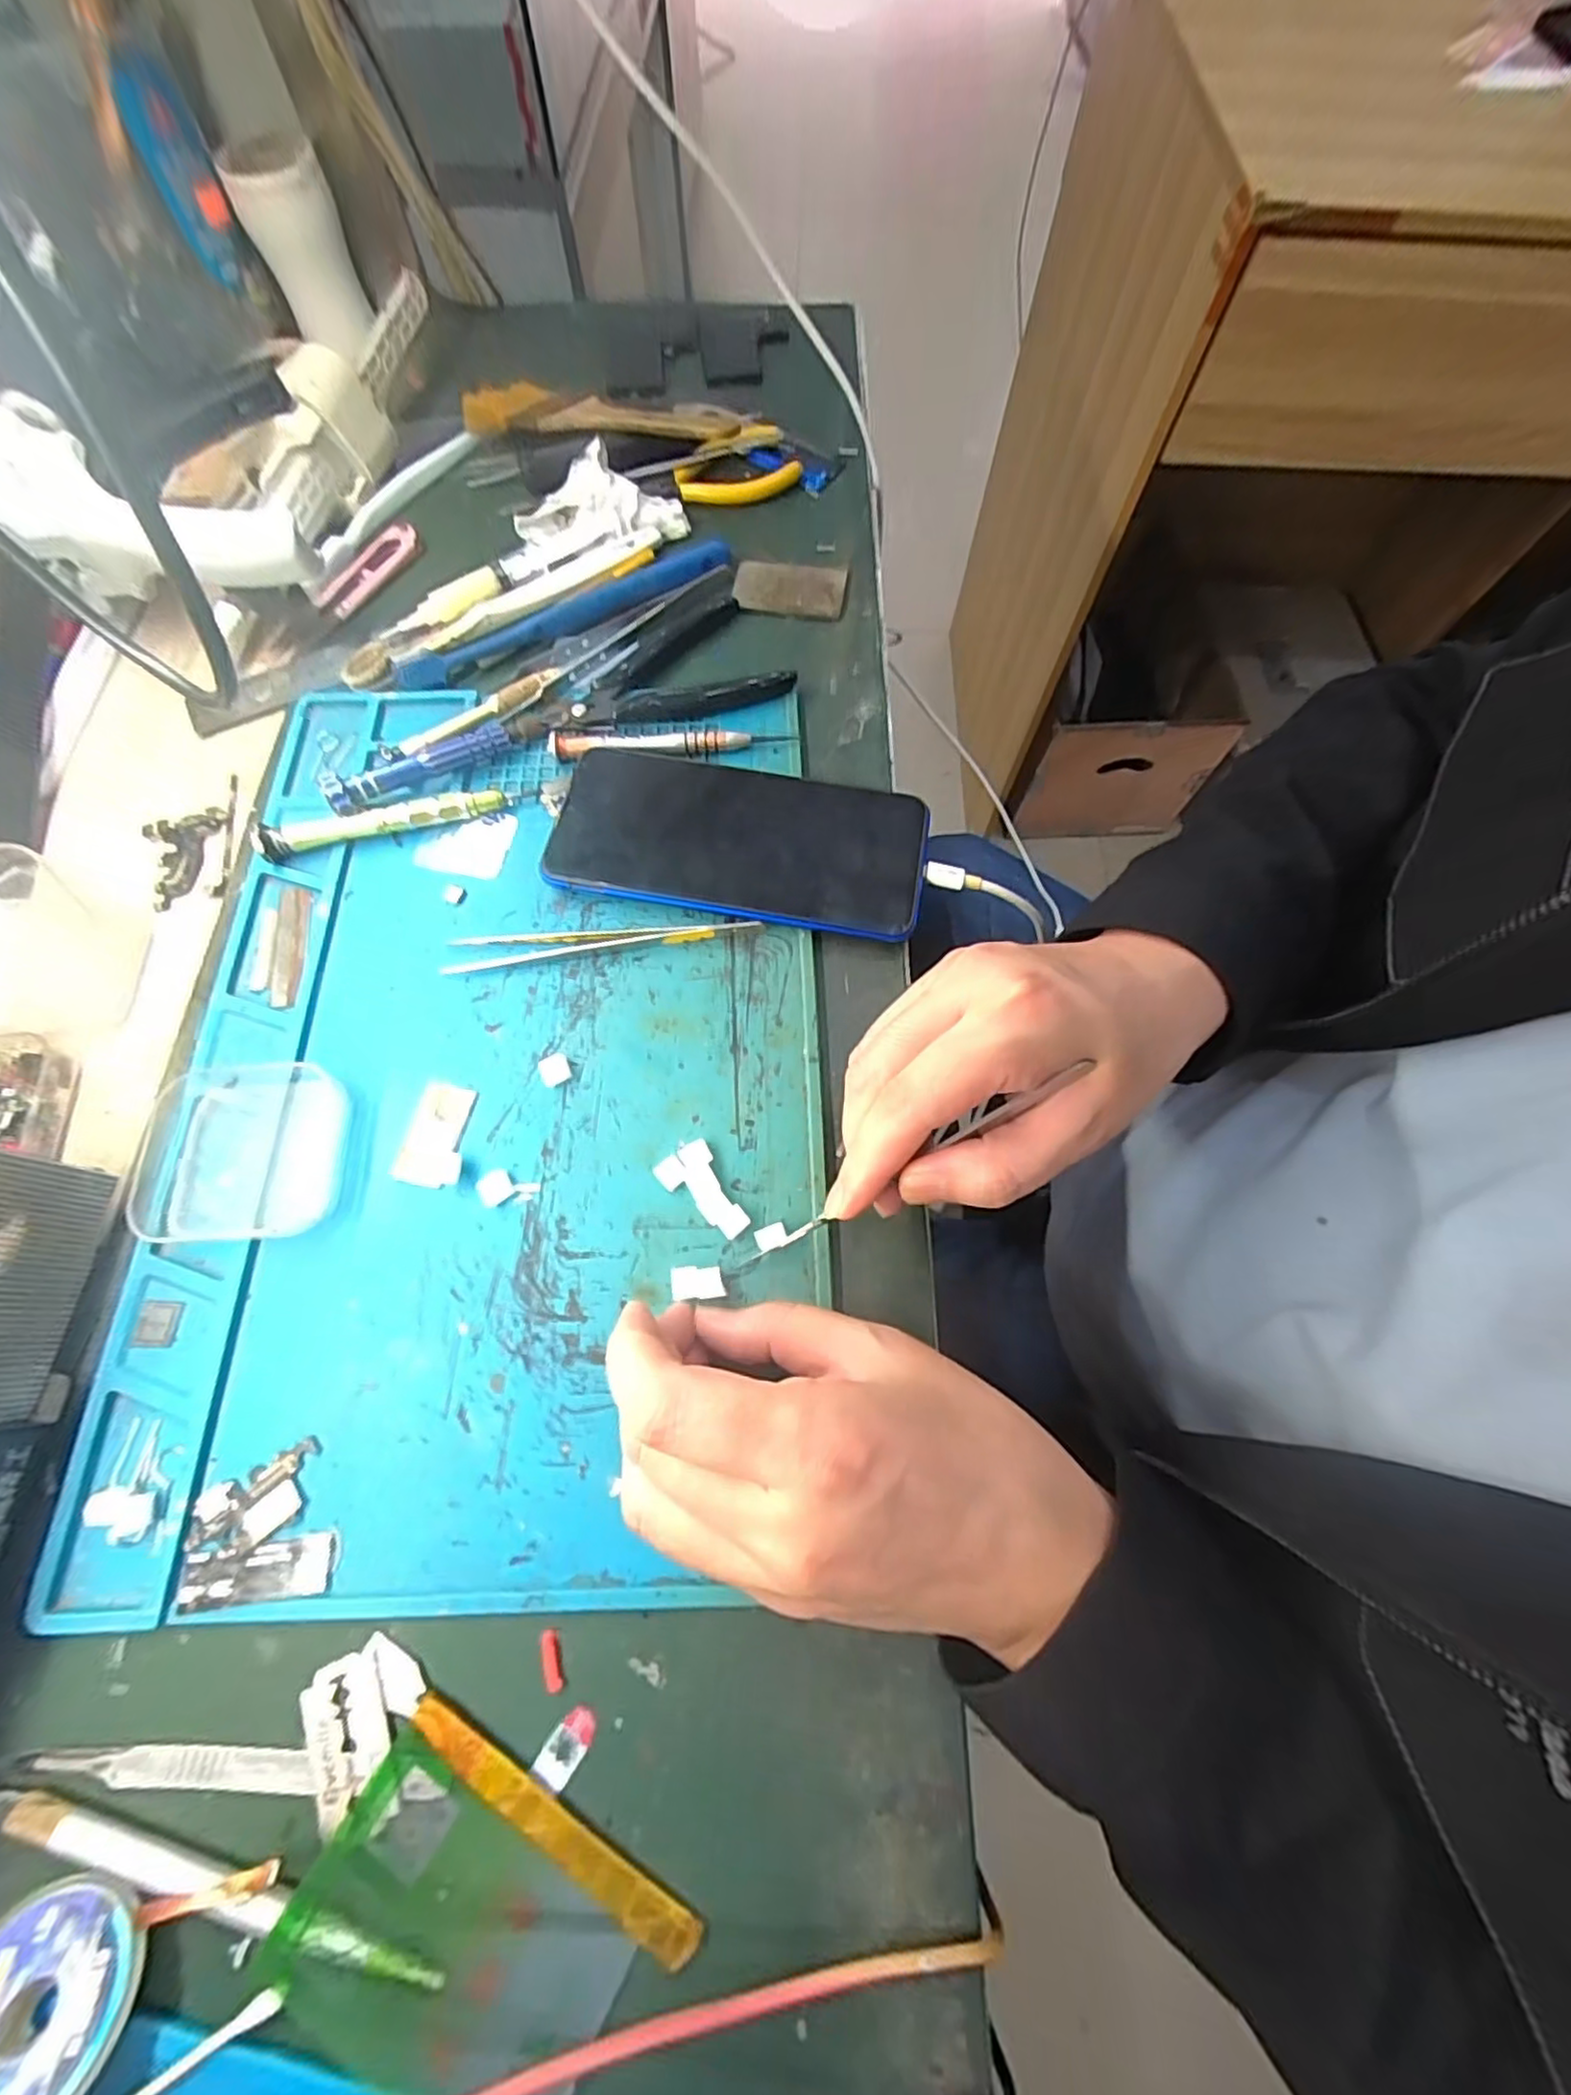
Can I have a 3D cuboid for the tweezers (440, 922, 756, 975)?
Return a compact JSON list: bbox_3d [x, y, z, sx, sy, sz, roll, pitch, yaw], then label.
[{"bbox_3d":[-0.078,-0.048,0.289,0.131,0.006,0.014,-7,69,-3],"label":"tweezers"}]

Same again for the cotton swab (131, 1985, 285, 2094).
[{"bbox_3d":[-0.160,0.262,0.167,0.068,0.006,0.005,-29,71,-9],"label":"cotton swab"}]

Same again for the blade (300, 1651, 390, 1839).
[{"bbox_3d":[-0.129,0.201,0.197,0.019,0.004,0.036,-28,72,-11],"label":"blade"}]

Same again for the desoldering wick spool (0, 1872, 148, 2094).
[{"bbox_3d":[-0.189,0.241,0.168,0.045,0.008,0.045,4,44,-4],"label":"desoldering wick spool"}]

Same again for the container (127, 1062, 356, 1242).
[{"bbox_3d":[-0.197,0.037,0.249,0.063,0.020,0.063,-3,69,-2],"label":"container"}]

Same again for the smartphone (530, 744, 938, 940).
[{"bbox_3d":[-0.020,-0.092,0.300,0.160,0.012,0.075,9,69,3],"label":"smartphone"}]

